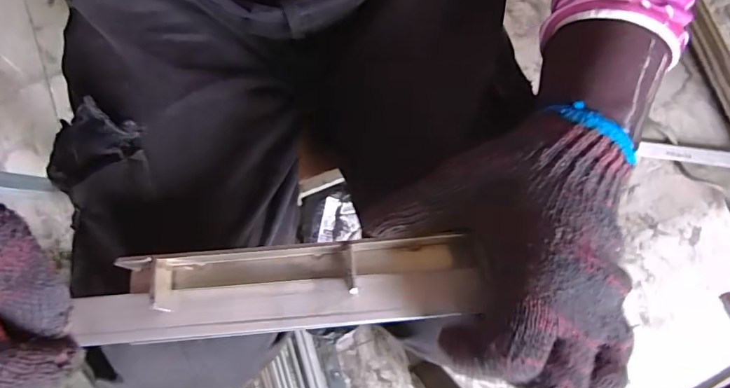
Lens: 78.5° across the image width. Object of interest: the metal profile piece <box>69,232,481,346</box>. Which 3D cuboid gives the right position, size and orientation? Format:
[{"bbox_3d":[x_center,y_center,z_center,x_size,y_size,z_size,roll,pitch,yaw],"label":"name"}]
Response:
[{"bbox_3d":[-0.043,0.051,0.242,0.208,0.029,0.044,-5,78,-3],"label":"metal profile piece"}]

